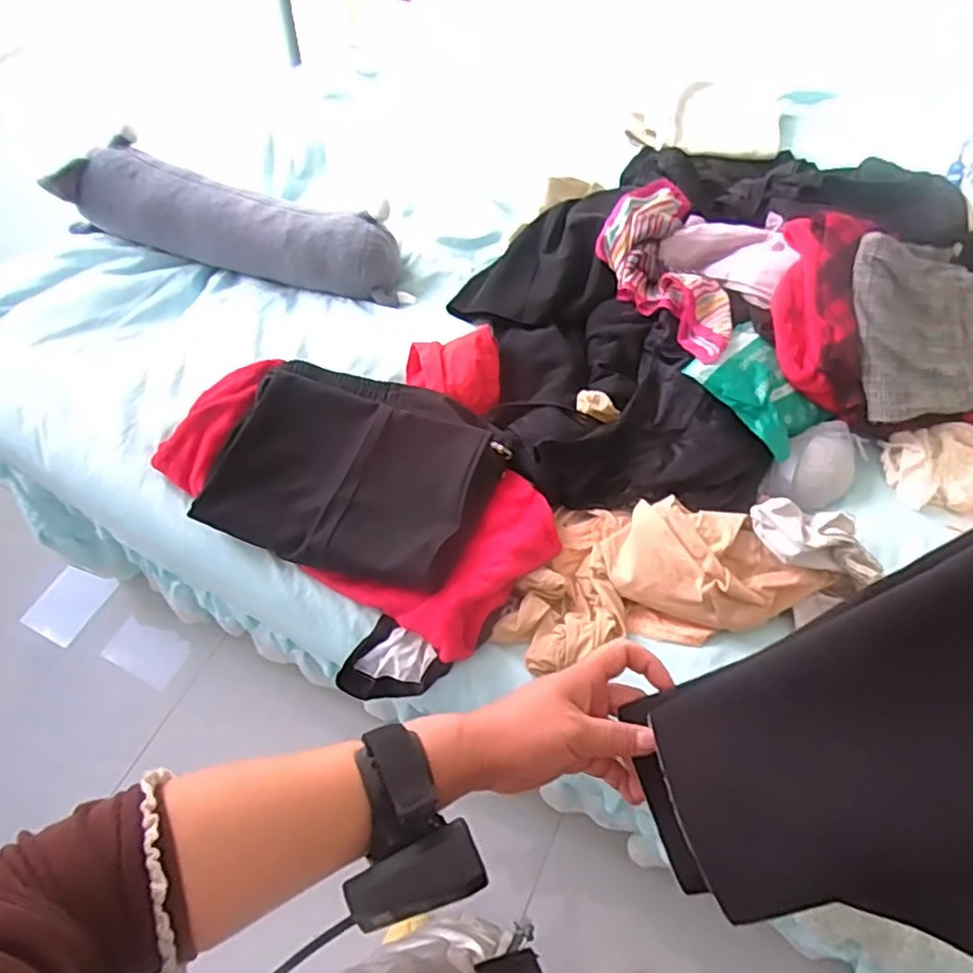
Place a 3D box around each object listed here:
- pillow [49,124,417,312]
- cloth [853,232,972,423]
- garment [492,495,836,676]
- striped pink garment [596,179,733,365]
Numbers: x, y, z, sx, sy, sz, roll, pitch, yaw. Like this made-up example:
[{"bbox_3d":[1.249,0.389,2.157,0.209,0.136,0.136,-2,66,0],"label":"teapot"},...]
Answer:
[{"bbox_3d":[-0.410,-0.439,1.101,0.597,0.110,0.124,15,60,8],"label":"pillow"},{"bbox_3d":[0.617,-0.225,0.934,0.221,0.060,0.256,-6,87,-17],"label":"cloth"},{"bbox_3d":[0.200,0.104,0.826,0.370,0.061,0.195,-7,59,-5],"label":"garment"},{"bbox_3d":[0.275,-0.335,1.041,0.178,0.068,0.412,-5,59,-4],"label":"striped pink garment"}]

